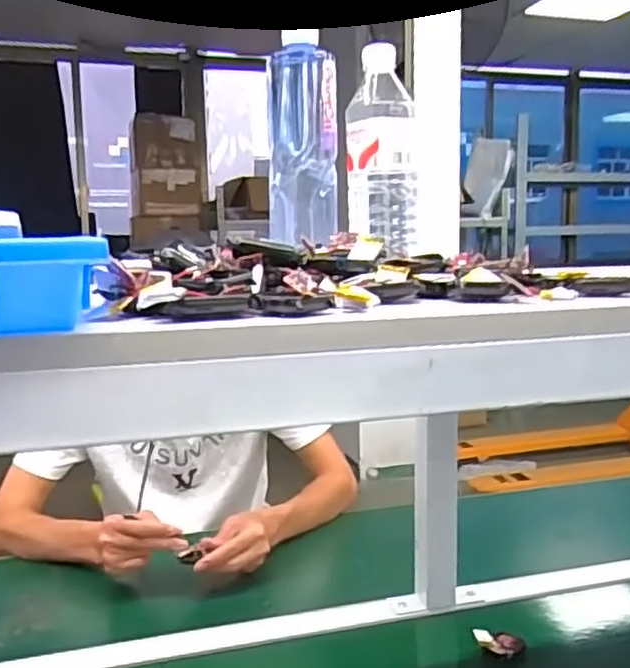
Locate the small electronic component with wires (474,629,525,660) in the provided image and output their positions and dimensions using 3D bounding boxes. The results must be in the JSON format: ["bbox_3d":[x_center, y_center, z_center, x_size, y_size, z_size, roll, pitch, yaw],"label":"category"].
[{"bbox_3d":[0.207,0.344,0.786,0.052,0.018,0.032,4,9,31],"label":"small electronic component with wires"}]

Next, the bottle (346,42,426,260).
[{"bbox_3d":[0.068,-0.173,0.694,0.072,0.206,0.081,0,8,6],"label":"bottle"}]

